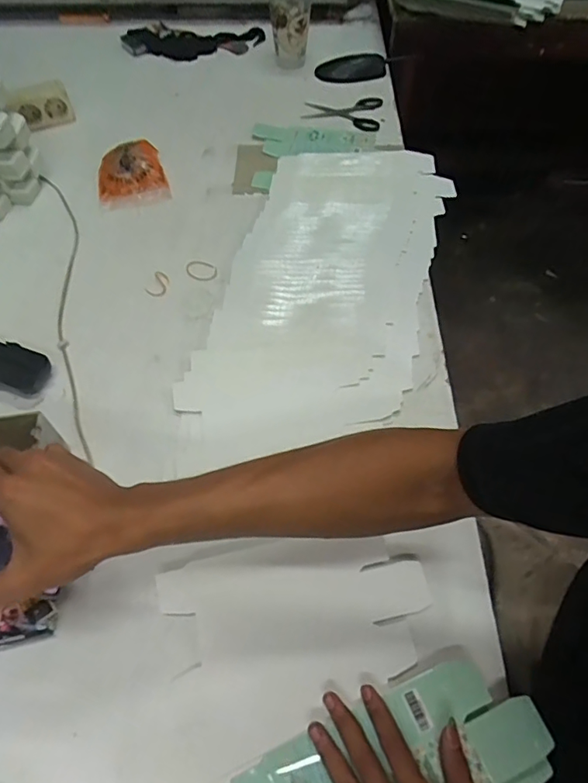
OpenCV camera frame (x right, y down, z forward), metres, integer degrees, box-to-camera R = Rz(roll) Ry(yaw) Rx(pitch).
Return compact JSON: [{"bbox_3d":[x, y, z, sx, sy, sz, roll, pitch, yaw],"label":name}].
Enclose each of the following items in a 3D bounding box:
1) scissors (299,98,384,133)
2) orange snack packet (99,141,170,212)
[{"bbox_3d":[0.086,-0.504,0.899,0.138,0.010,0.092,8,58,5],"label":"scissors"},{"bbox_3d":[-0.260,-0.347,0.800,0.105,0.037,0.118,-14,59,-9],"label":"orange snack packet"}]

